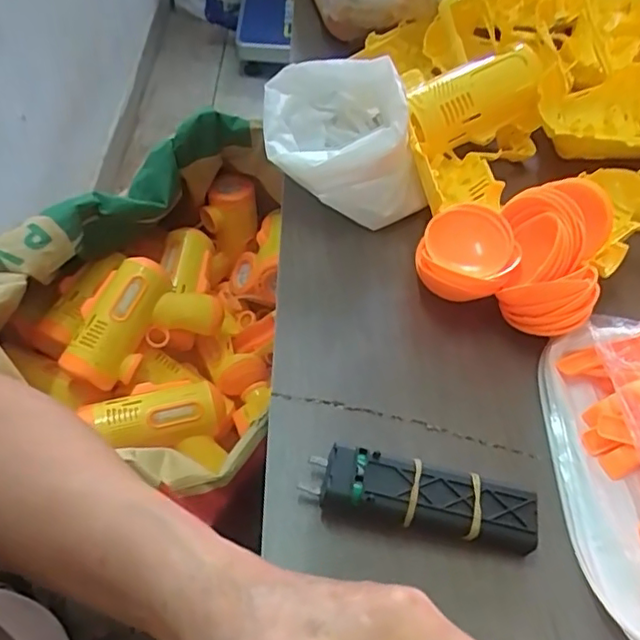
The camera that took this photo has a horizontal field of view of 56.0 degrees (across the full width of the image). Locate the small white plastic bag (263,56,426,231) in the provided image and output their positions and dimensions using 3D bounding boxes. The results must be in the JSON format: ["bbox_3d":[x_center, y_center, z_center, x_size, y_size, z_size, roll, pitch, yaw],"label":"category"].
[{"bbox_3d":[0.014,-0.139,0.454,0.112,0.074,0.133,-4,53,-8],"label":"small white plastic bag"}]

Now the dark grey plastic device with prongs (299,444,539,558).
[{"bbox_3d":[0.052,0.093,0.311,0.117,0.023,0.029,11,52,3],"label":"dark grey plastic device with prongs"}]

